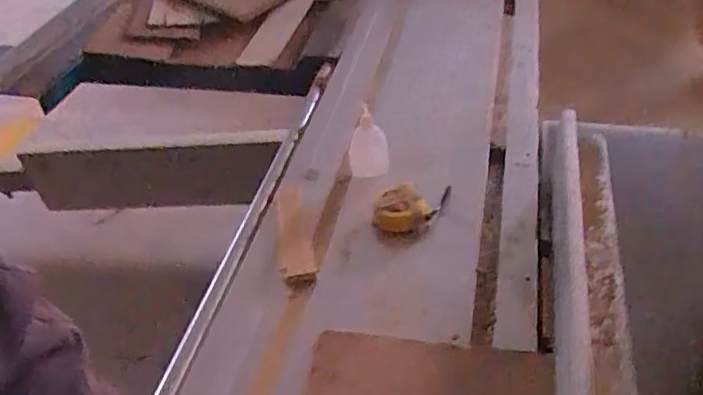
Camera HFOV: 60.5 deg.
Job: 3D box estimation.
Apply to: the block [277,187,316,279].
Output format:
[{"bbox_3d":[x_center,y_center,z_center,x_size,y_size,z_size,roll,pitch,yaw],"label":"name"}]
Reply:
[{"bbox_3d":[-0.061,0.036,0.638,0.034,0.021,0.121,-9,41,-4],"label":"block"}]

